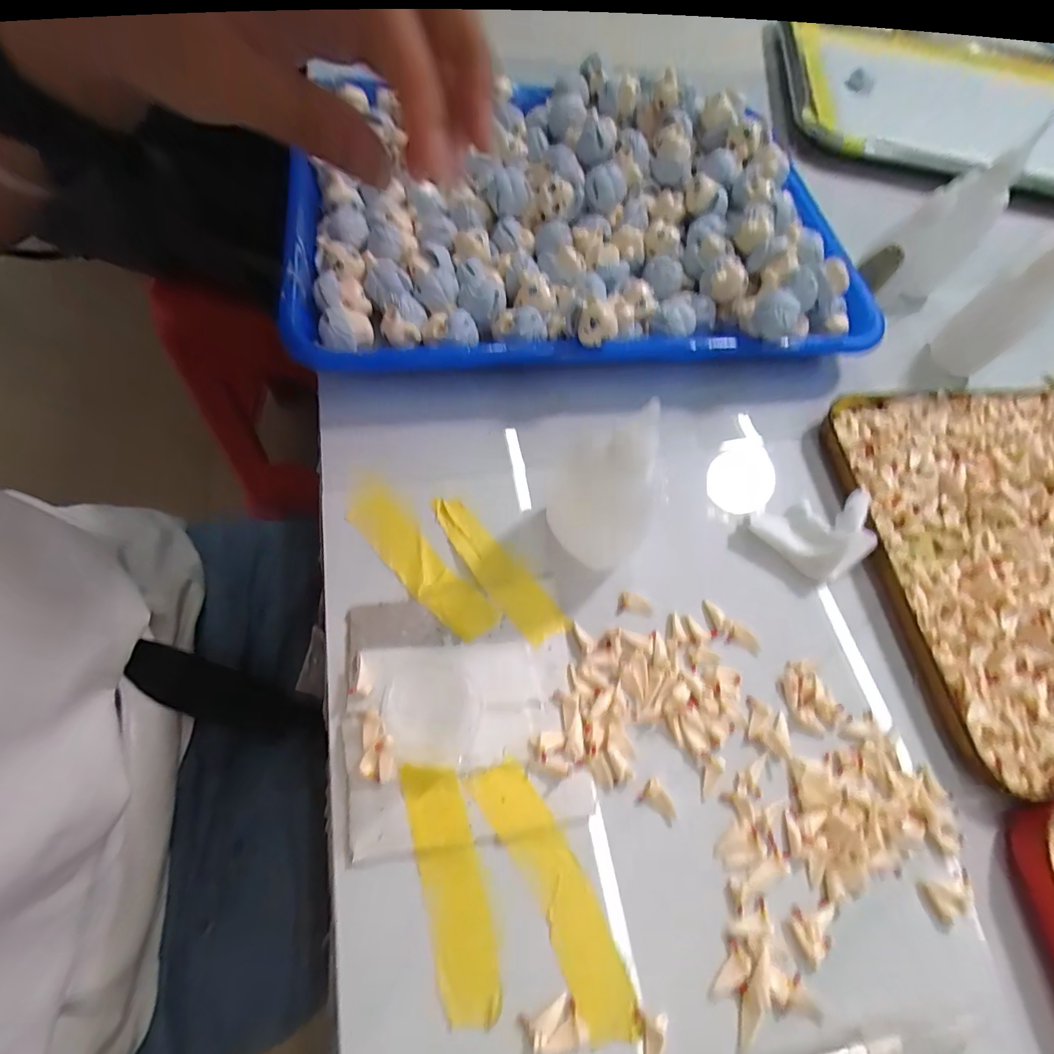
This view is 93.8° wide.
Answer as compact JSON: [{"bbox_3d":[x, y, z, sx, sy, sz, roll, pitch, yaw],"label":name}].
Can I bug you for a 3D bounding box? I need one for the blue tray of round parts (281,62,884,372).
[{"bbox_3d":[0.026,-0.192,0.300,0.318,0.049,0.236,-4,65,-9],"label":"blue tray of round parts"}]

